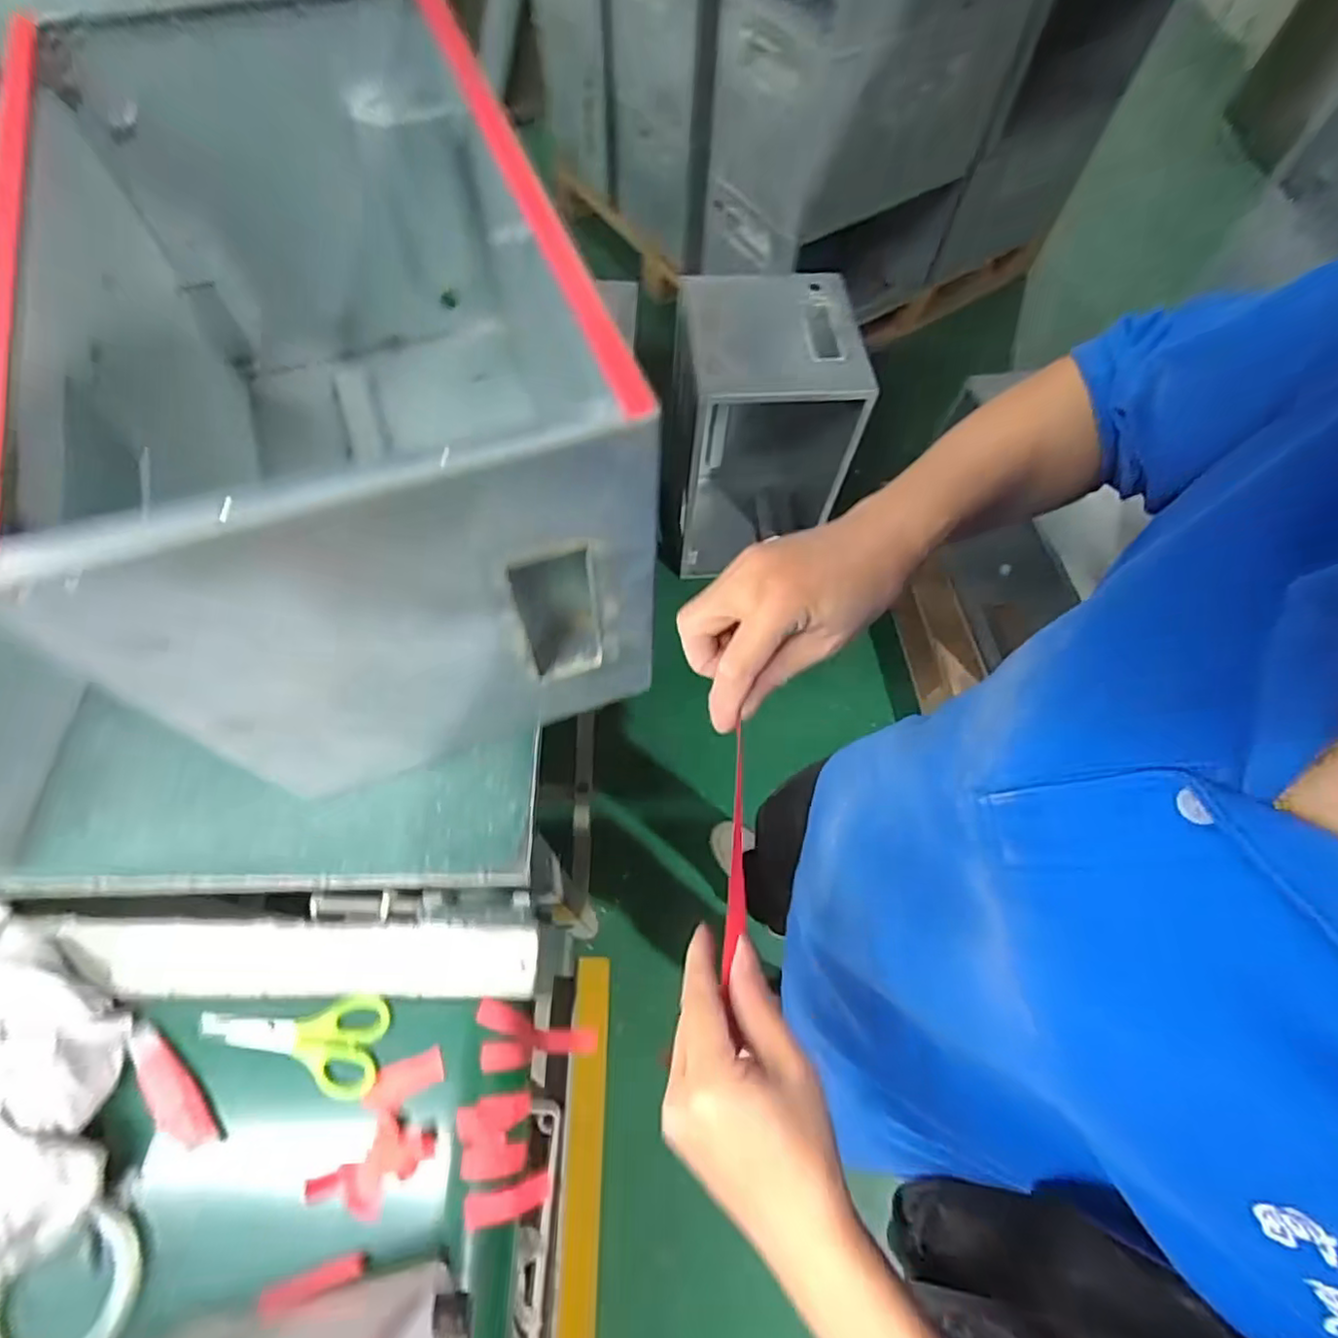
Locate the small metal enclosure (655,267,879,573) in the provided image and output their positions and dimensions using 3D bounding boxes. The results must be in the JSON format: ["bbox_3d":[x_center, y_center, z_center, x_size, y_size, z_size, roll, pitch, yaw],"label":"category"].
[{"bbox_3d":[0.172,-0.469,1.349,0.327,0.556,0.319,-3,65,-4],"label":"small metal enclosure"}]

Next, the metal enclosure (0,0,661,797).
[{"bbox_3d":[-0.262,-0.271,0.544,0.301,0.319,0.631,-19,67,-11],"label":"metal enclosure"}]

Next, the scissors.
[{"bbox_3d":[-0.265,0.264,0.457,0.130,0.009,0.061,1,65,-2],"label":"scissors"}]

